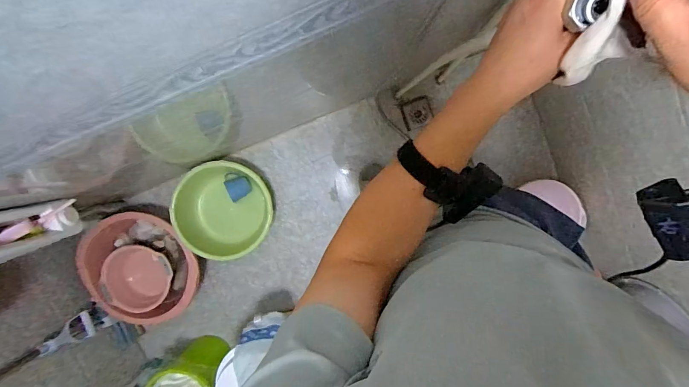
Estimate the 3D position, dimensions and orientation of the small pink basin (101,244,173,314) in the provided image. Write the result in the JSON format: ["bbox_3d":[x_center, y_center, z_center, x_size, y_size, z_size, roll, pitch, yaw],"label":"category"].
[{"bbox_3d":[-0.884,0.380,1.468,0.313,0.090,0.312,0,98,2],"label":"small pink basin"}]

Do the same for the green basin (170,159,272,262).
[{"bbox_3d":[-0.470,0.083,1.325,0.372,0.129,0.387,0,98,2],"label":"green basin"}]

